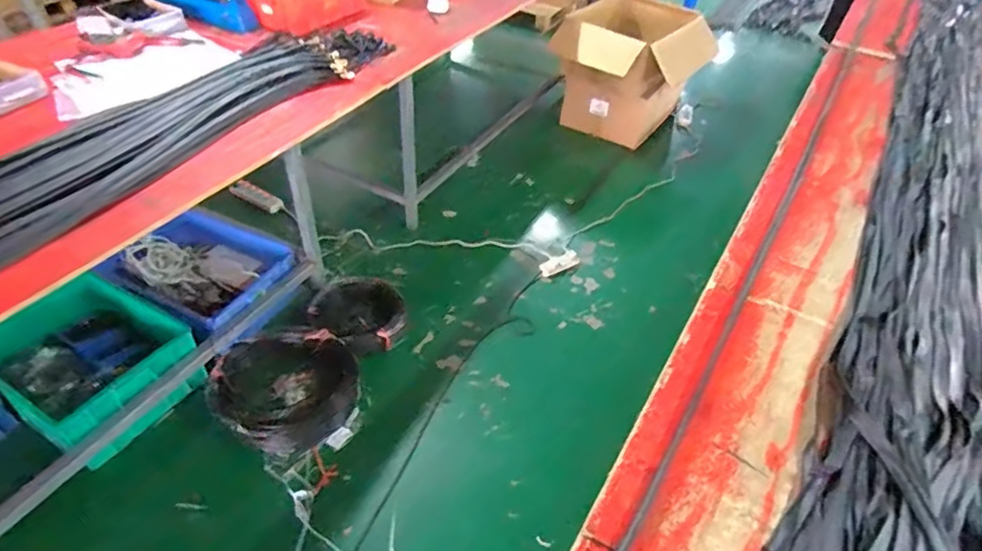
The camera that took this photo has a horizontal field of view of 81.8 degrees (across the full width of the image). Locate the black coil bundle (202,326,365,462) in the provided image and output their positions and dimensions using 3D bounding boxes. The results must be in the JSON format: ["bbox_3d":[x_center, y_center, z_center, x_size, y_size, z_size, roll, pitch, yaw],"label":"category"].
[{"bbox_3d":[-0.624,0.331,1.750,0.428,0.071,0.398,2,42,-2],"label":"black coil bundle"}]

